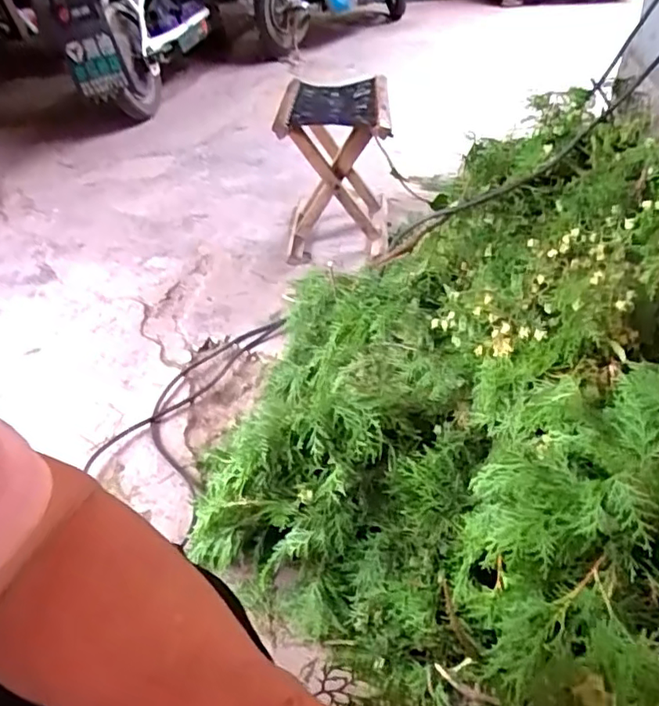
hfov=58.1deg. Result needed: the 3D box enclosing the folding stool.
[{"bbox_3d":[0.015,-0.410,1.387,0.244,0.364,0.304,-1,40,2],"label":"folding stool"}]

